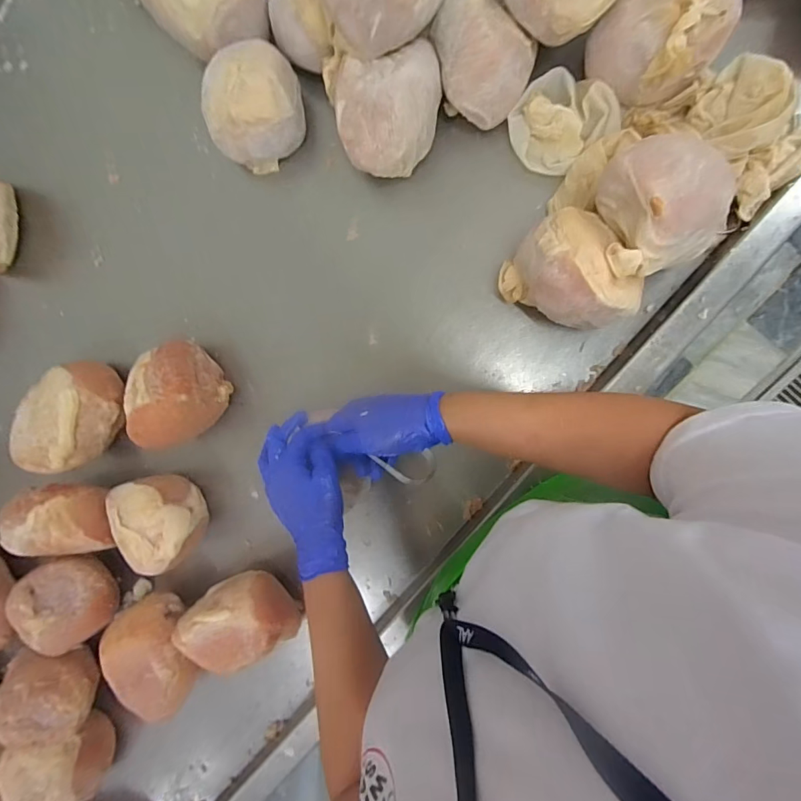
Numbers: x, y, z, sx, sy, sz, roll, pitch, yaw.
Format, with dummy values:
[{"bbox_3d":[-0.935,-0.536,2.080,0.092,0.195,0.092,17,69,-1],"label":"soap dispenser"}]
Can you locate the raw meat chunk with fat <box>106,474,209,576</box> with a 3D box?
[{"bbox_3d":[-0.321,0.159,0.592,0.090,0.077,0.123,-34,87,9],"label":"raw meat chunk with fat"}]

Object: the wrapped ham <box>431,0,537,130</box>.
[{"bbox_3d":[0.087,-0.389,0.497,0.101,0.075,0.129,-33,87,9],"label":"wrapped ham"}]

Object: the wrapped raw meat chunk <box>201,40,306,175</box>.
[{"bbox_3d":[-0.182,-0.365,0.556,0.119,0.085,0.113,-21,89,9],"label":"wrapped raw meat chunk"}]

